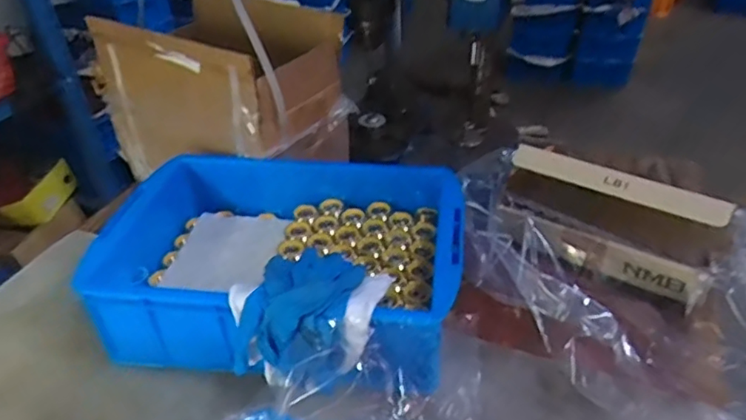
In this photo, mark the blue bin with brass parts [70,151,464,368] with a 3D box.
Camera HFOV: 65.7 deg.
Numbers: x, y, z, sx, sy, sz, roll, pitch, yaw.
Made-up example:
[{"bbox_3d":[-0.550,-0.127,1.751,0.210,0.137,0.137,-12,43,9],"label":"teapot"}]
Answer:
[{"bbox_3d":[-0.089,0.046,0.623,0.356,0.094,0.258,4,38,7],"label":"blue bin with brass parts"}]

